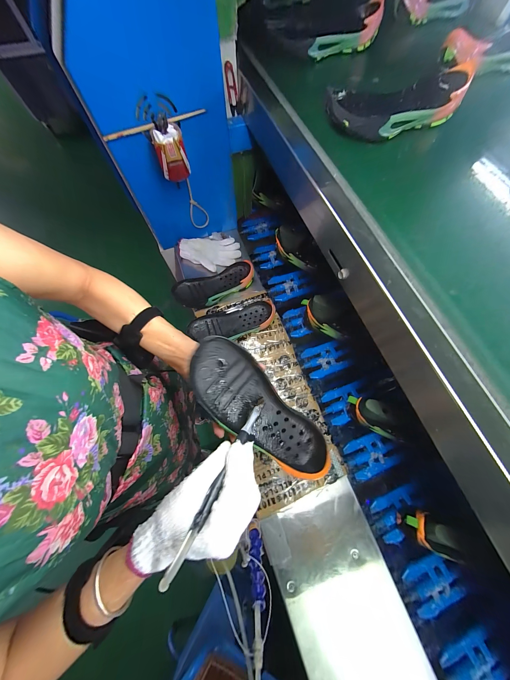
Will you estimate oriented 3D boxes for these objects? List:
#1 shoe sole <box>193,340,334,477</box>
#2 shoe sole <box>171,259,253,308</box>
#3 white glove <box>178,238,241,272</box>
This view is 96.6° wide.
[{"bbox_3d":[0.006,0.107,0.327,0.090,0.038,0.253,-45,102,-12],"label":"shoe sole"},{"bbox_3d":[-0.125,-0.172,0.717,0.257,0.037,0.102,-22,73,-7],"label":"shoe sole"},{"bbox_3d":[-0.153,-0.300,0.773,0.201,0.035,0.131,0,72,0],"label":"white glove"}]

